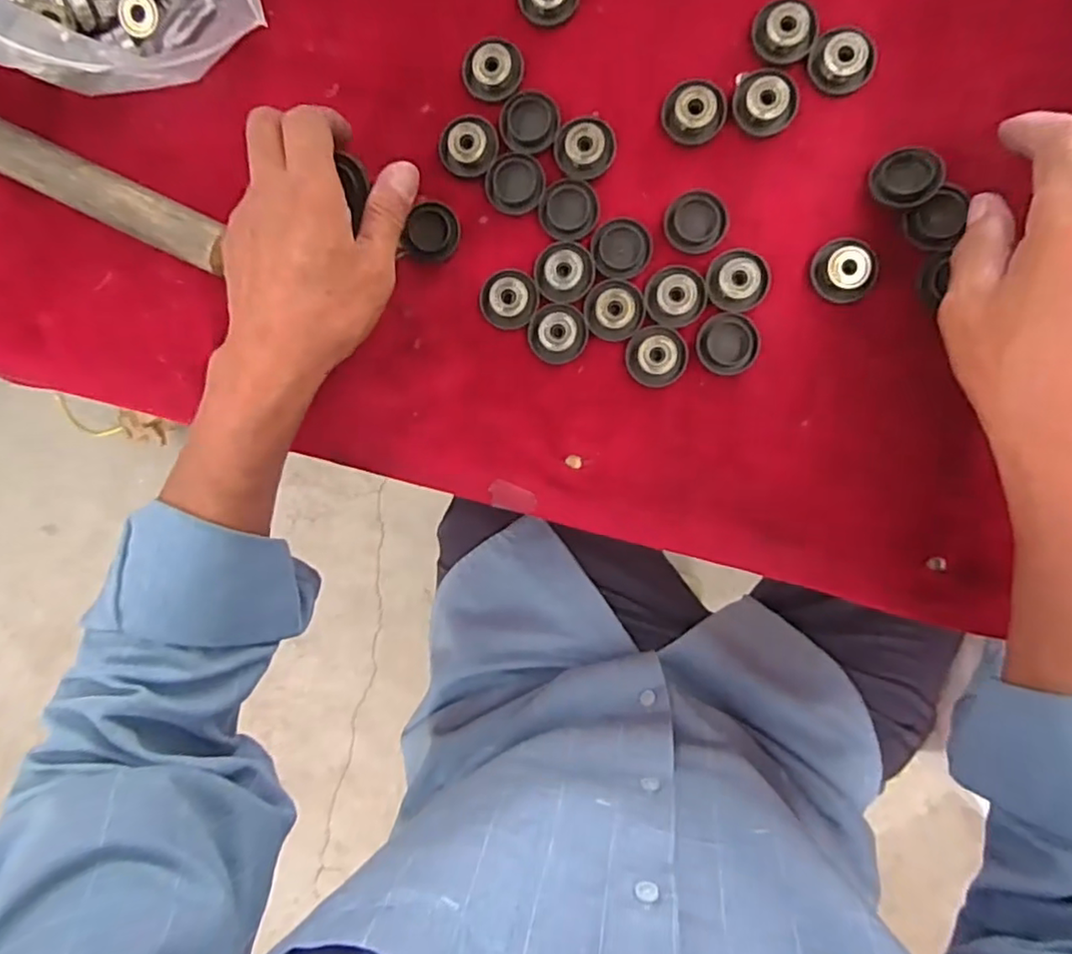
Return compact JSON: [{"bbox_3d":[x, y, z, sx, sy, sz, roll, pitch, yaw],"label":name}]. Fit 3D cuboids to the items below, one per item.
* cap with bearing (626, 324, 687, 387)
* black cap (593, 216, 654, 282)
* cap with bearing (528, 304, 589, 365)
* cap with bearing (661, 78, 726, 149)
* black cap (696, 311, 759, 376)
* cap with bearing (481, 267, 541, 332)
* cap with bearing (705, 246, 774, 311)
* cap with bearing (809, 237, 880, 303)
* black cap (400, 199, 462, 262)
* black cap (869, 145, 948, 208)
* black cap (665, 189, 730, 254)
[{"bbox_3d":[0.067,-0.067,0.356,0.032,0.005,0.033,0,93,7],"label":"cap with bearing"},{"bbox_3d":[0.047,-0.126,0.355,0.033,0.004,0.033,0,93,7],"label":"black cap"},{"bbox_3d":[0.012,-0.080,0.360,0.033,0.007,0.031,0,93,7],"label":"cap with bearing"},{"bbox_3d":[0.085,-0.196,0.343,0.033,0.009,0.029,-11,92,8],"label":"cap with bearing"},{"bbox_3d":[0.106,-0.073,0.352,0.033,0.005,0.032,0,93,7],"label":"black cap"},{"bbox_3d":[-0.015,-0.101,0.361,0.033,0.009,0.033,0,93,7],"label":"cap with bearing"},{"bbox_3d":[0.110,-0.107,0.348,0.032,0.008,0.034,0,93,7],"label":"cap with bearing"},{"bbox_3d":[0.165,-0.110,0.342,0.034,0.011,0.031,0,93,7],"label":"cap with bearing"},{"bbox_3d":[-0.057,-0.139,0.363,0.027,0.009,0.031,23,96,5],"label":"black cap"},{"bbox_3d":[0.192,-0.155,0.332,0.032,0.012,0.027,23,96,5],"label":"black cap"},{"bbox_3d":[0.088,-0.139,0.349,0.034,0.006,0.031,0,93,7],"label":"black cap"}]

